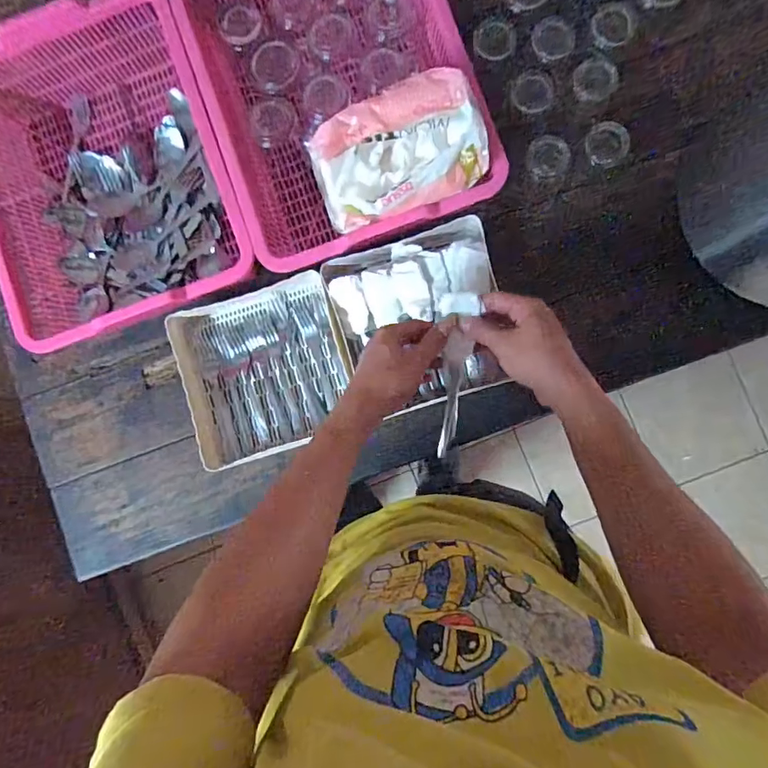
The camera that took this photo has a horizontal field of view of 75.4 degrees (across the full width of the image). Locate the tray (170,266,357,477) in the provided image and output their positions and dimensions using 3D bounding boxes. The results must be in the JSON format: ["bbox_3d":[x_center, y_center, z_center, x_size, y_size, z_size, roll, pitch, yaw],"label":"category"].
[{"bbox_3d":[-0.160,-0.019,0.659,0.222,0.047,0.207,-18,87,3],"label":"tray"}]

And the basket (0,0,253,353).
[{"bbox_3d":[-0.356,-0.269,0.650,0.304,0.112,0.405,-19,87,3],"label":"basket"}]

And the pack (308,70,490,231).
[{"bbox_3d":[0.012,-0.250,0.537,0.185,0.061,0.120,-20,87,3],"label":"pack"}]

